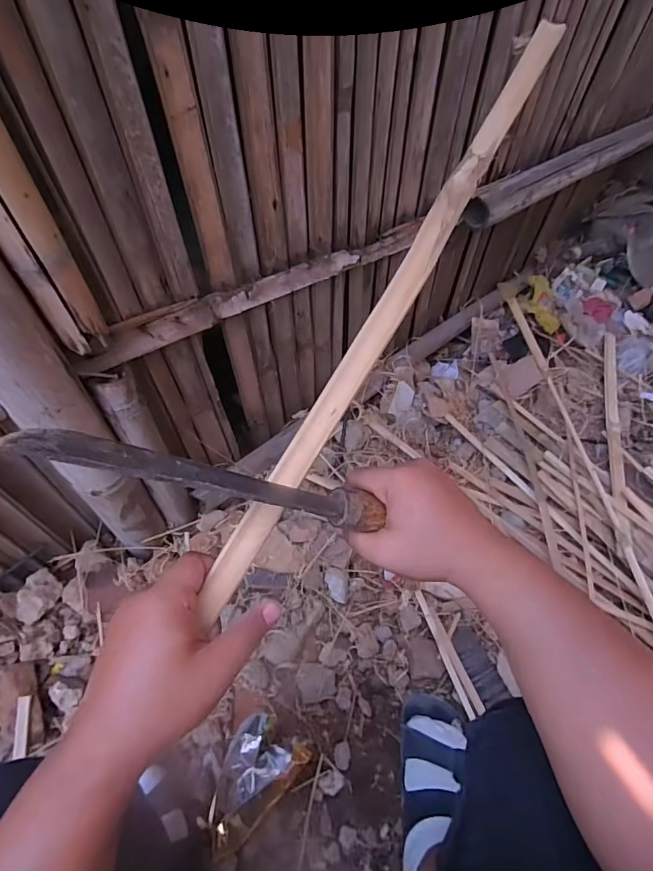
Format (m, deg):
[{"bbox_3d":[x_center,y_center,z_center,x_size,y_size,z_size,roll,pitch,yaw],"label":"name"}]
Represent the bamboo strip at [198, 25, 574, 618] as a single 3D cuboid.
[{"bbox_3d":[0.065,-0.129,0.384,0.026,0.014,0.596,27,78,13],"label":"bamboo strip"}]

